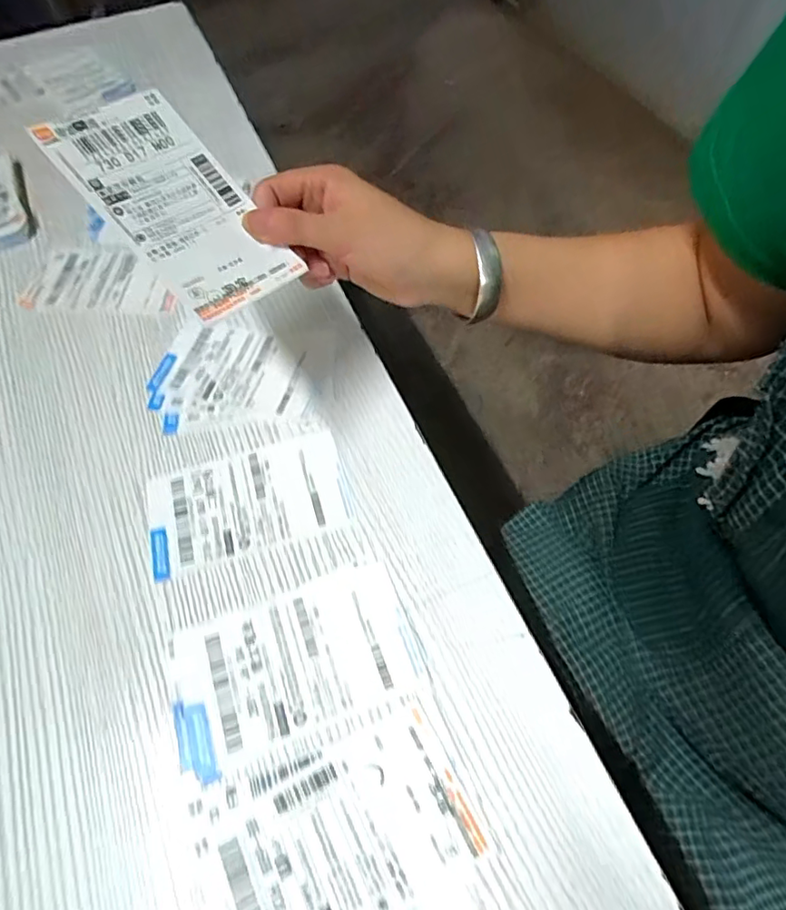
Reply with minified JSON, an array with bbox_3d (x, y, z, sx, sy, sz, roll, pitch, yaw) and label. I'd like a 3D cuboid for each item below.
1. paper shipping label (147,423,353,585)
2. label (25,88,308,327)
[{"bbox_3d":[-0.096,0.029,0.371,0.127,0.005,0.074,-16,60,-8],"label":"paper shipping label"},{"bbox_3d":[-0.115,-0.133,0.301,0.126,0.006,0.072,50,60,-4],"label":"label"}]

